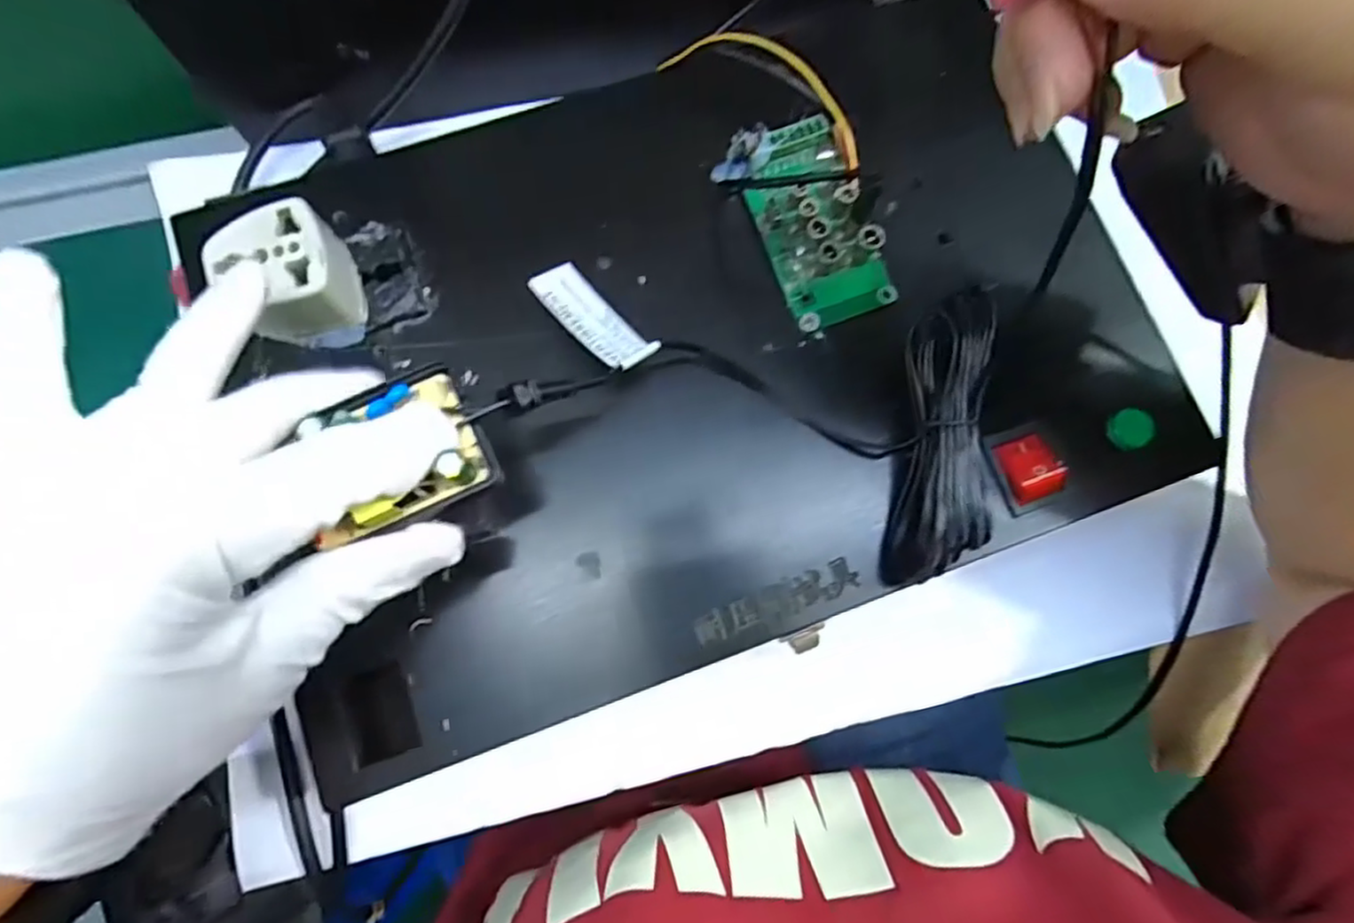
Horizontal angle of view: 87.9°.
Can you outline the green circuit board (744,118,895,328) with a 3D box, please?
[{"bbox_3d":[0.054,-0.091,0.269,0.042,0.021,0.073,-20,76,-3],"label":"green circuit board"}]

